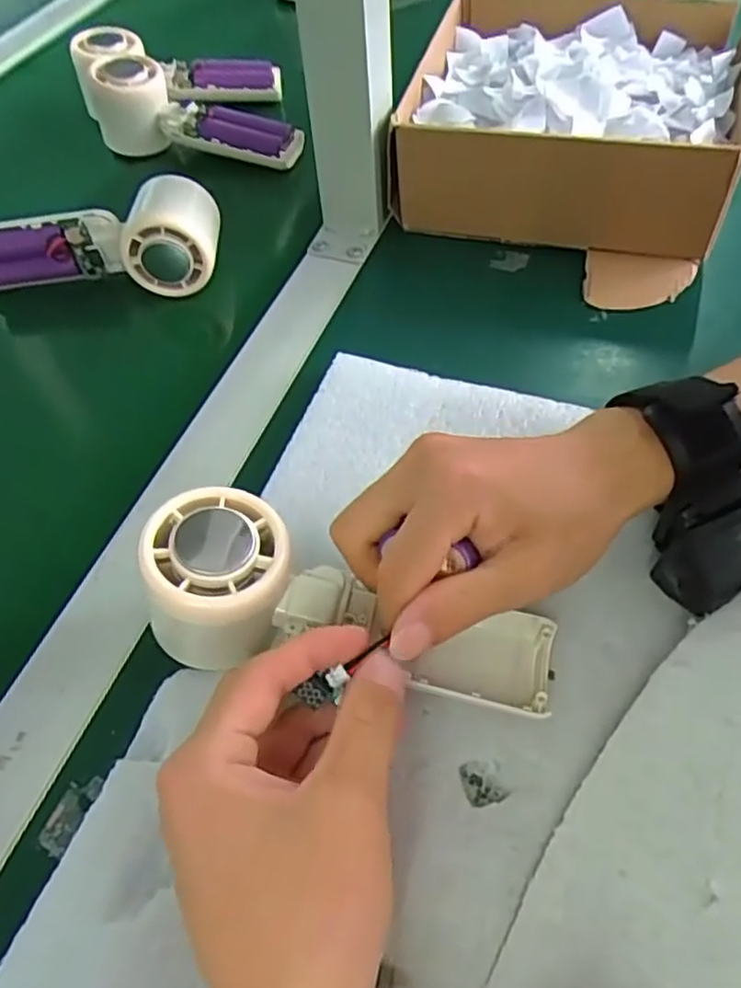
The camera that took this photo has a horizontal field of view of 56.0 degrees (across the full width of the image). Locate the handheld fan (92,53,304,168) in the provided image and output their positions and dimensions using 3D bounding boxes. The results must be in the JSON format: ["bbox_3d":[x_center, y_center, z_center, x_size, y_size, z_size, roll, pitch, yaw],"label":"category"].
[{"bbox_3d":[-0.139,-0.293,0.542,0.161,0.052,0.057,21,58,18],"label":"handheld fan"}]

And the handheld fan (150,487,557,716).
[{"bbox_3d":[-0.009,0.052,0.283,0.167,0.050,0.060,19,55,-9],"label":"handheld fan"}]

